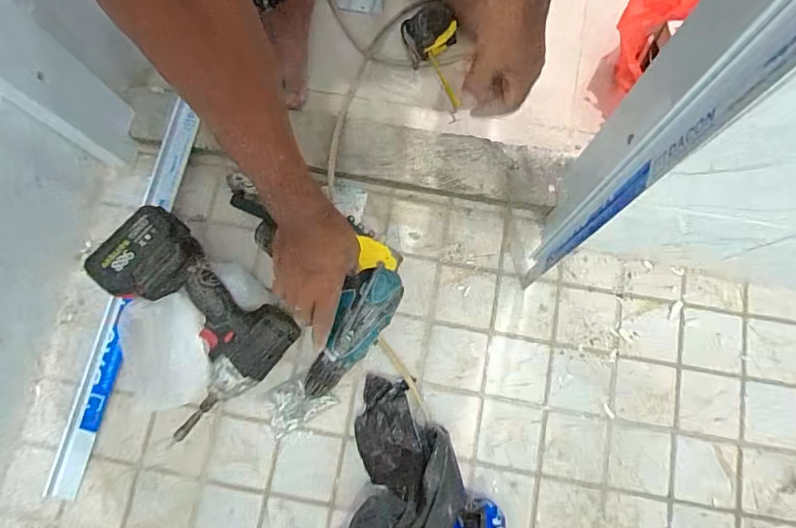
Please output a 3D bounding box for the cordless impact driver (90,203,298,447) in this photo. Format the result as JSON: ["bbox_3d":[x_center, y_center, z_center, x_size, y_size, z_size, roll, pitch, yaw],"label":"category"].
[{"bbox_3d":[-0.271,0.064,0.594,0.172,0.069,0.248,-44,93,-9],"label":"cordless impact driver"}]

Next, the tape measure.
[{"bbox_3d":[0.051,-0.312,0.728,0.080,0.036,0.183,-3,77,0],"label":"tape measure"}]

